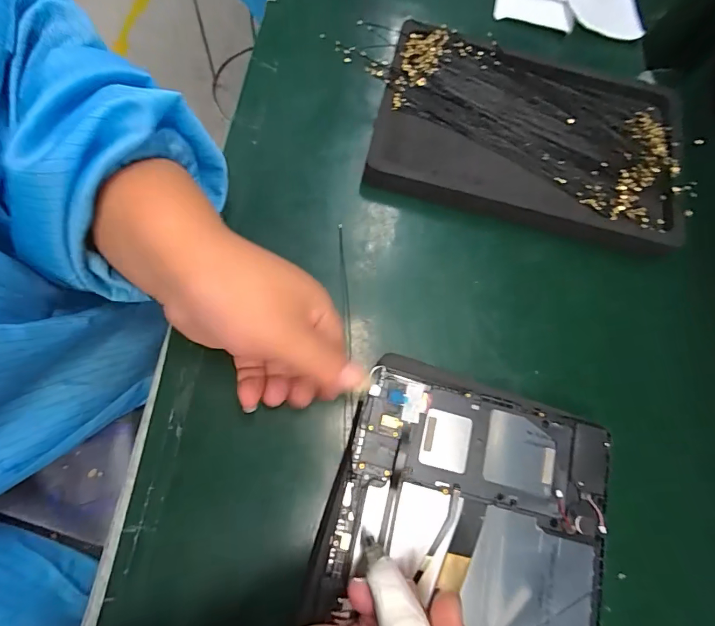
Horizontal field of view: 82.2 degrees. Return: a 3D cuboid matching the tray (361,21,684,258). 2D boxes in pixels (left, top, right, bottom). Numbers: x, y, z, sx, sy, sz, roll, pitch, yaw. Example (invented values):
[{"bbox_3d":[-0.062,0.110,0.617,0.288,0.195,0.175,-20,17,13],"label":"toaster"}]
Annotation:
[{"bbox_3d":[0.134,-0.136,0.314,0.233,0.021,0.155,12,73,1],"label":"tray"}]

